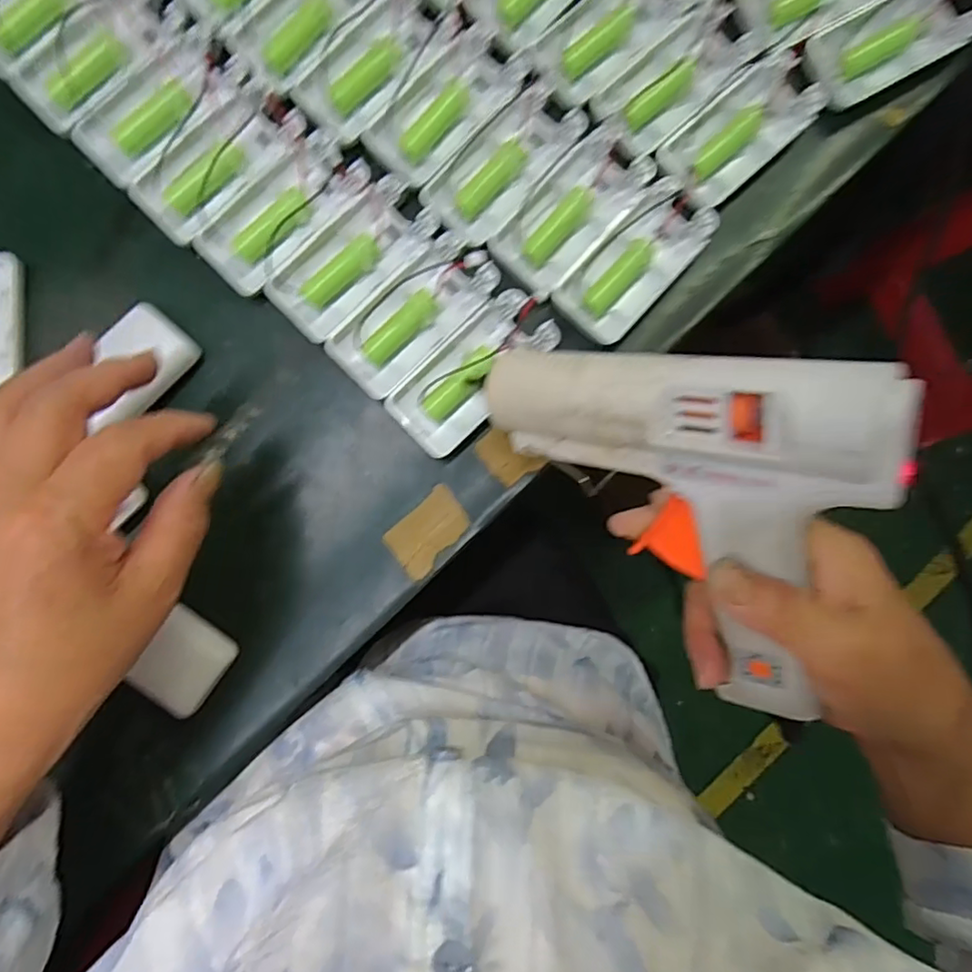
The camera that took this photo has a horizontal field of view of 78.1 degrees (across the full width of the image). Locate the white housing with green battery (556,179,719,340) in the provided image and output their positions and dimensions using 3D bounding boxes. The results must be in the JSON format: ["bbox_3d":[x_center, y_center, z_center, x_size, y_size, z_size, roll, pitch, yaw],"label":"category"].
[{"bbox_3d":[0.083,-0.124,0.332,0.045,0.012,0.096,42,86,1],"label":"white housing with green battery"}]

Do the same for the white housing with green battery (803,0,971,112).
[{"bbox_3d":[0.229,-0.252,0.337,0.094,0.012,0.044,-28,88,-3],"label":"white housing with green battery"}]

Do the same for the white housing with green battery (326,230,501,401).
[{"bbox_3d":[-0.039,-0.094,0.333,0.097,0.017,0.045,-43,89,-4],"label":"white housing with green battery"}]

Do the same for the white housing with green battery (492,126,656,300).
[{"bbox_3d":[0.047,-0.153,0.333,0.045,0.015,0.094,41,86,1],"label":"white housing with green battery"}]

